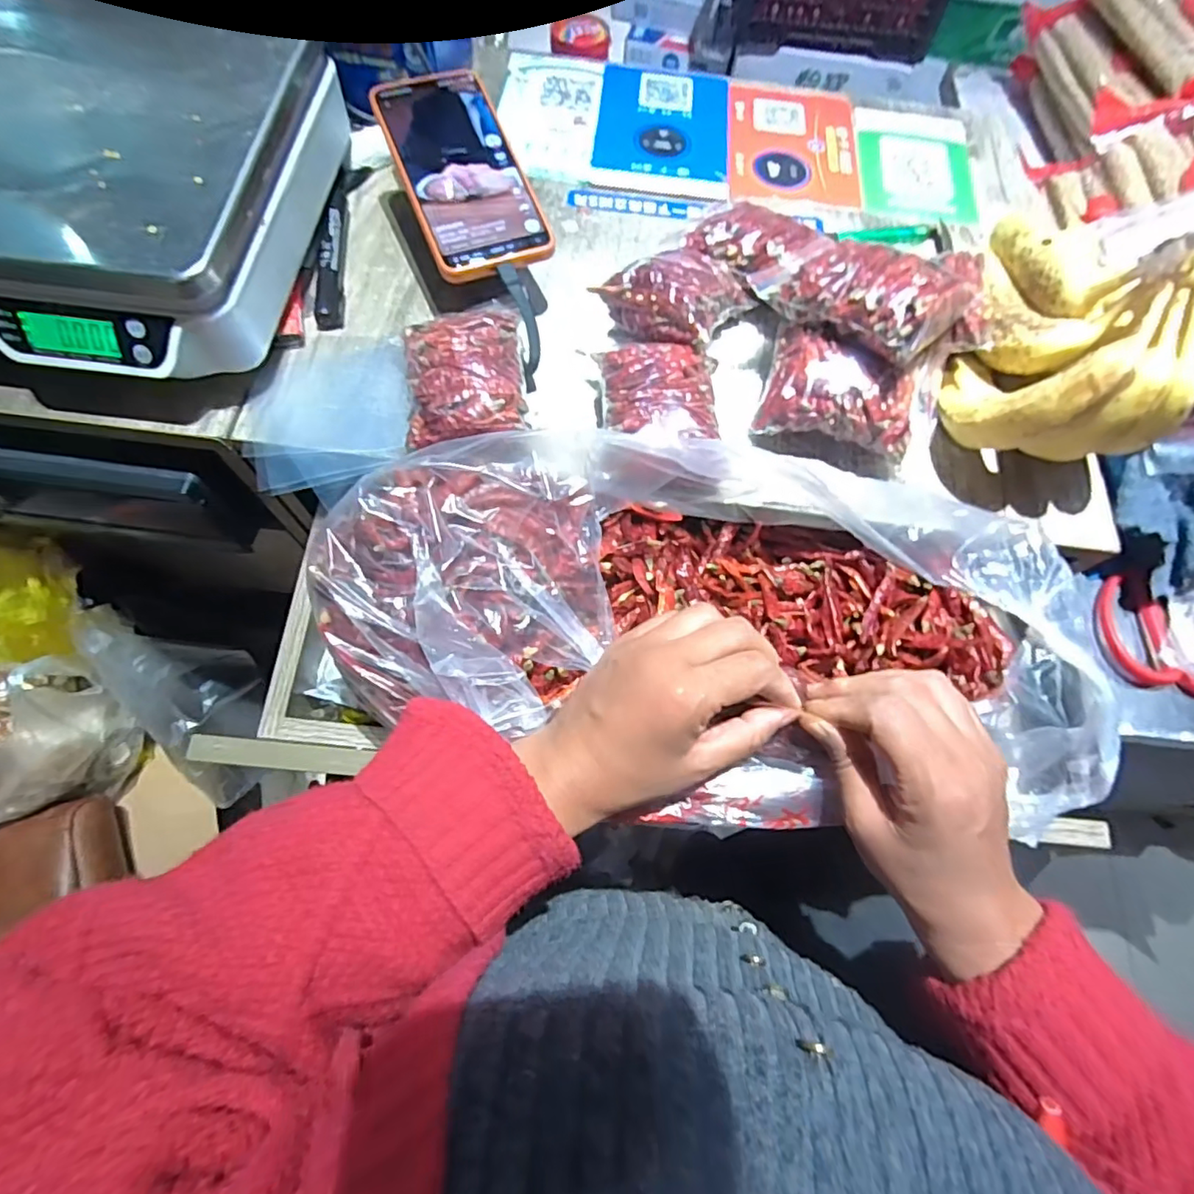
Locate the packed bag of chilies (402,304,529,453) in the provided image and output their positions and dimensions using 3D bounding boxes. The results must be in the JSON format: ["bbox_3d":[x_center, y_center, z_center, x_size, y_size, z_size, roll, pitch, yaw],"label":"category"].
[{"bbox_3d":[-0.084,-0.138,0.374,0.072,0.048,0.098,-5,69,-5],"label":"packed bag of chilies"}]

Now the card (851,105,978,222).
[{"bbox_3d":[0.292,-0.397,0.521,0.103,0.006,0.161,6,68,-1],"label":"card"}]

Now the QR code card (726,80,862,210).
[{"bbox_3d":[0.179,-0.417,0.523,0.120,0.008,0.172,5,68,-1],"label":"QR code card"}]

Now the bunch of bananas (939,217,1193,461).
[{"bbox_3d":[0.306,-0.181,0.361,0.103,0.108,0.207,21,69,5],"label":"bunch of bananas"}]

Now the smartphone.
[{"bbox_3d":[-0.094,-0.297,0.397,0.081,0.008,0.164,-20,80,-11],"label":"smartphone"}]

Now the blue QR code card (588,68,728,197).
[{"bbox_3d":[0.060,-0.422,0.514,0.117,0.008,0.167,5,68,-1],"label":"blue QR code card"}]

